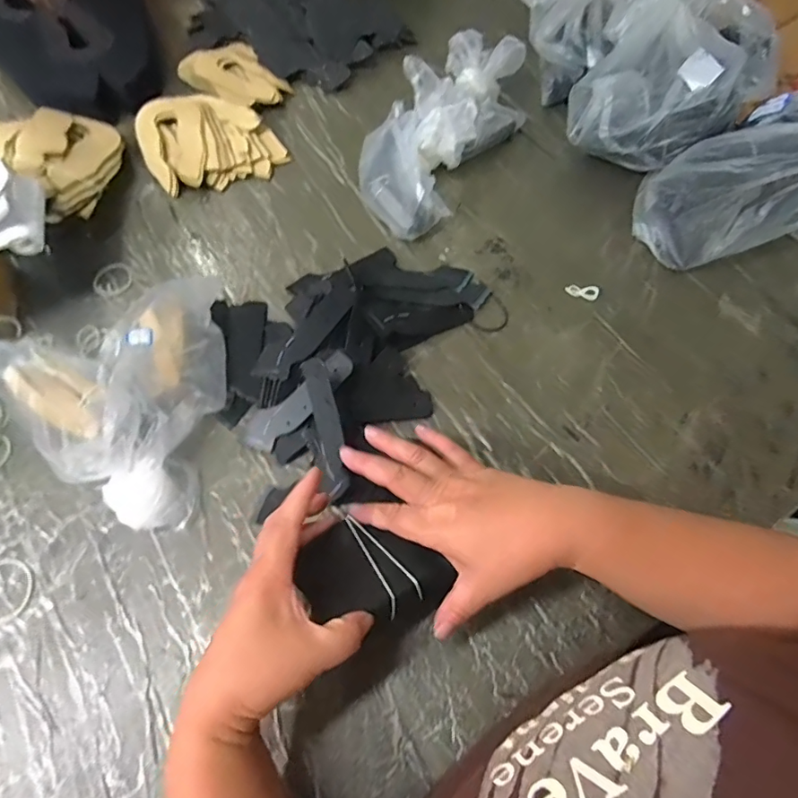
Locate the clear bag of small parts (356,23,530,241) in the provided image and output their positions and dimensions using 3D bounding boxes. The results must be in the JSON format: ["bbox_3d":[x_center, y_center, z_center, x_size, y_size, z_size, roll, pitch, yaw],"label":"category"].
[{"bbox_3d":[0.051,-0.332,0.628,0.136,0.084,0.303,30,65,15],"label":"clear bag of small parts"}]

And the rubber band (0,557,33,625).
[{"bbox_3d":[-0.318,0.153,0.413,0.043,0.004,0.052,-32,66,-17],"label":"rubber band"}]

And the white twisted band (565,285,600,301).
[{"bbox_3d":[0.198,-0.117,0.553,0.035,0.006,0.017,20,63,10],"label":"white twisted band"}]

